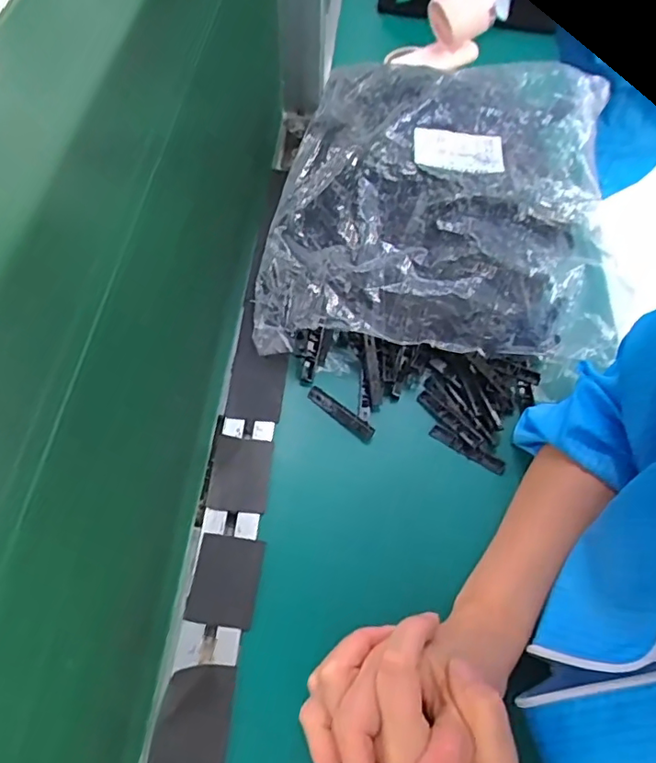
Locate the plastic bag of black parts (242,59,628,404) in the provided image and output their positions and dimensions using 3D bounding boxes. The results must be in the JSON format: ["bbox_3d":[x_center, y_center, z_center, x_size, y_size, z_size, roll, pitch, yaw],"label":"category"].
[{"bbox_3d":[0.105,-0.166,0.530,0.304,0.103,0.327,8,58,2],"label":"plastic bag of black parts"}]

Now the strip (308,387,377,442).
[{"bbox_3d":[0.011,0.026,0.462,0.064,0.007,0.014,36,63,18],"label":"strip"}]

